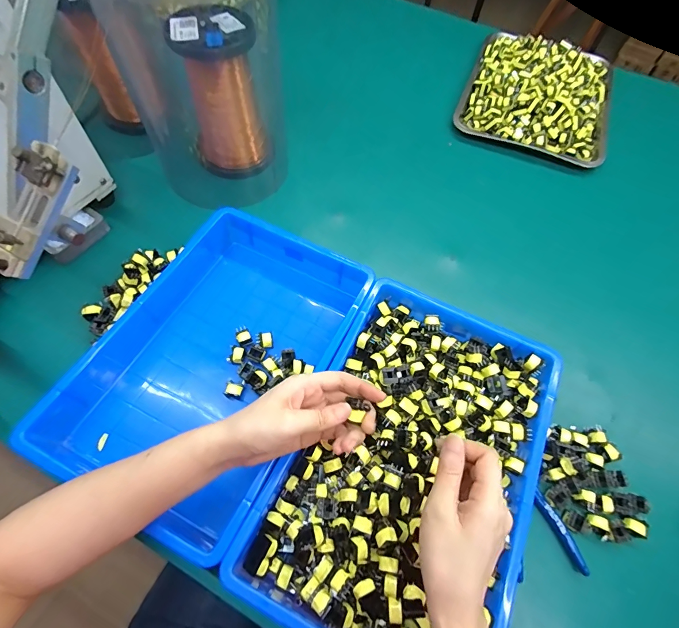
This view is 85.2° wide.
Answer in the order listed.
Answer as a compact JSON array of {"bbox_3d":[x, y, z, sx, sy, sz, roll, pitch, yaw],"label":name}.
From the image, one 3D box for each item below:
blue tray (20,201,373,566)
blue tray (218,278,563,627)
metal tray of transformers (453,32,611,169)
[{"bbox_3d":[-0.148,0.050,0.459,0.258,0.069,0.379,25,64,10],"label":"blue tray"},{"bbox_3d":[0.081,0.149,0.407,0.244,0.056,0.383,25,64,10],"label":"blue tray"},{"bbox_3d":[0.411,-0.463,0.745,0.282,0.068,0.336,22,63,8],"label":"metal tray of transformers"}]

